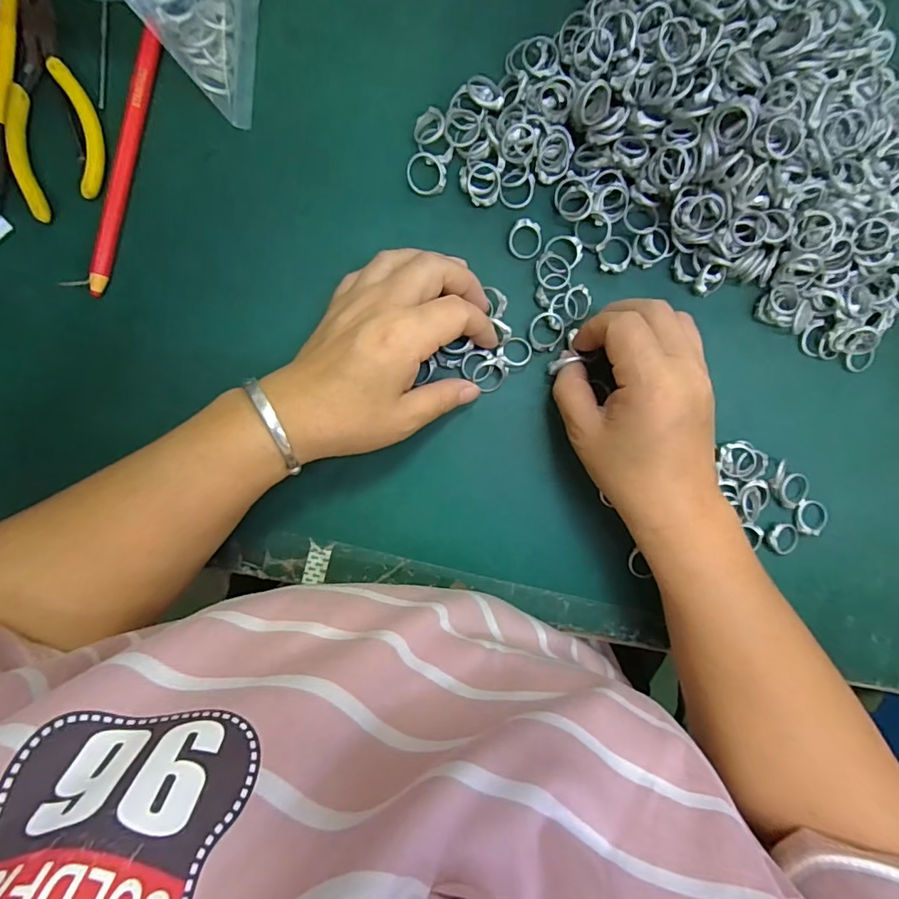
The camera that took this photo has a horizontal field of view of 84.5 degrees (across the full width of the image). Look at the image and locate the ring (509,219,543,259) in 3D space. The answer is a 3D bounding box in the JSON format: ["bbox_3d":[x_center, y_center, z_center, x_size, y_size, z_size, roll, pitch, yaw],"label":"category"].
[{"bbox_3d":[0.046,-0.125,0.294,0.019,0.004,0.021,7,93,-5],"label":"ring"}]

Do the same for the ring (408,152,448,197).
[{"bbox_3d":[-0.013,-0.158,0.284,0.023,0.004,0.021,0,94,-5],"label":"ring"}]

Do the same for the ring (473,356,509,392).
[{"bbox_3d":[0.026,-0.044,0.294,0.021,0.007,0.018,-25,95,-3],"label":"ring"}]

